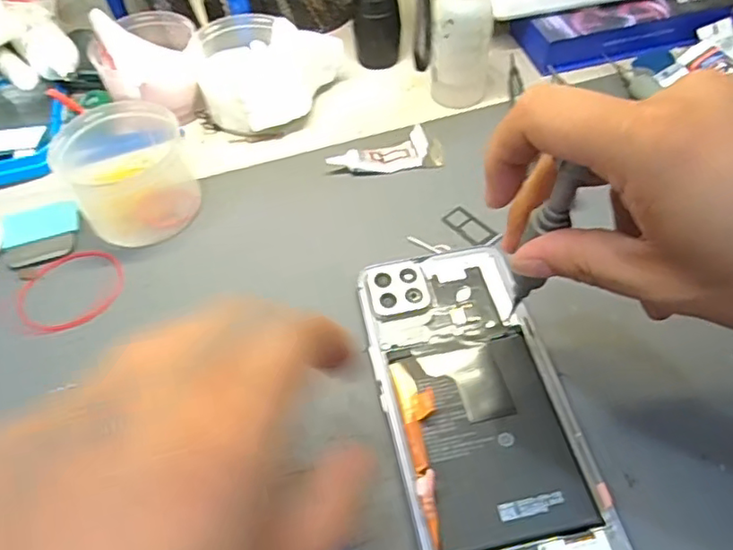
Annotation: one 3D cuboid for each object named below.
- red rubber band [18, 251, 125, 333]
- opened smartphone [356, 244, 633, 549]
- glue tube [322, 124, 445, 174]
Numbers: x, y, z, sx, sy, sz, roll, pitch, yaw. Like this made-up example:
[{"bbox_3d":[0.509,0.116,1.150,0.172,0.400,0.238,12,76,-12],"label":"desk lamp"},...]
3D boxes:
[{"bbox_3d":[-0.152,0.007,0.307,0.052,0.004,0.052,-2,53,3],"label":"red rubber band"},{"bbox_3d":[0.046,0.052,0.249,0.075,0.012,0.159,-11,53,-4],"label":"opened smartphone"},{"bbox_3d":[0.011,-0.073,0.347,0.064,0.014,0.023,-6,53,-1],"label":"glue tube"}]

